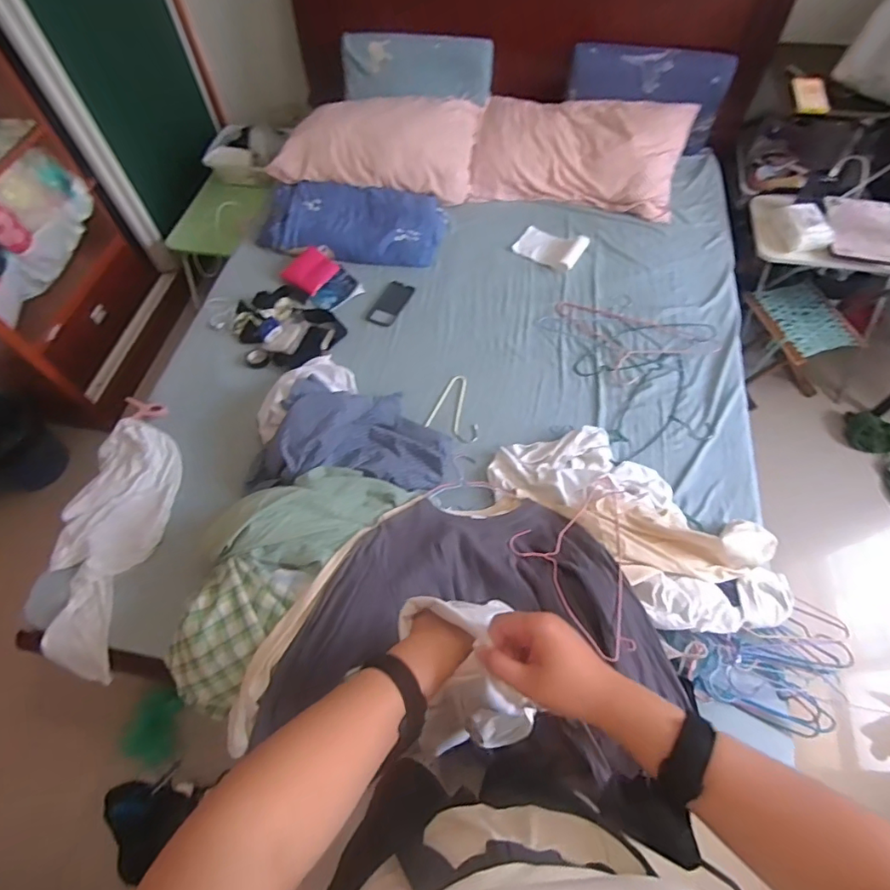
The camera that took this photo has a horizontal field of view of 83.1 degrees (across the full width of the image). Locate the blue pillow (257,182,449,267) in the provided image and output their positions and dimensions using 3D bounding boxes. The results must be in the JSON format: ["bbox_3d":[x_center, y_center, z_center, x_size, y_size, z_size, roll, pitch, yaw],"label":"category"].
[{"bbox_3d":[-0.283,-0.684,1.560,0.557,0.088,0.292,5,61,3],"label":"blue pillow"}]

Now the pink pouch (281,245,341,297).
[{"bbox_3d":[-0.395,-0.517,1.470,0.131,0.044,0.146,26,64,15],"label":"pink pouch"}]

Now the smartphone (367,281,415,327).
[{"bbox_3d":[-0.156,-0.403,1.437,0.080,0.013,0.165,23,63,13],"label":"smartphone"}]

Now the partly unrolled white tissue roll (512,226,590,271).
[{"bbox_3d":[0.319,-0.609,1.529,0.196,0.030,0.137,30,65,16],"label":"partly unrolled white tissue roll"}]

